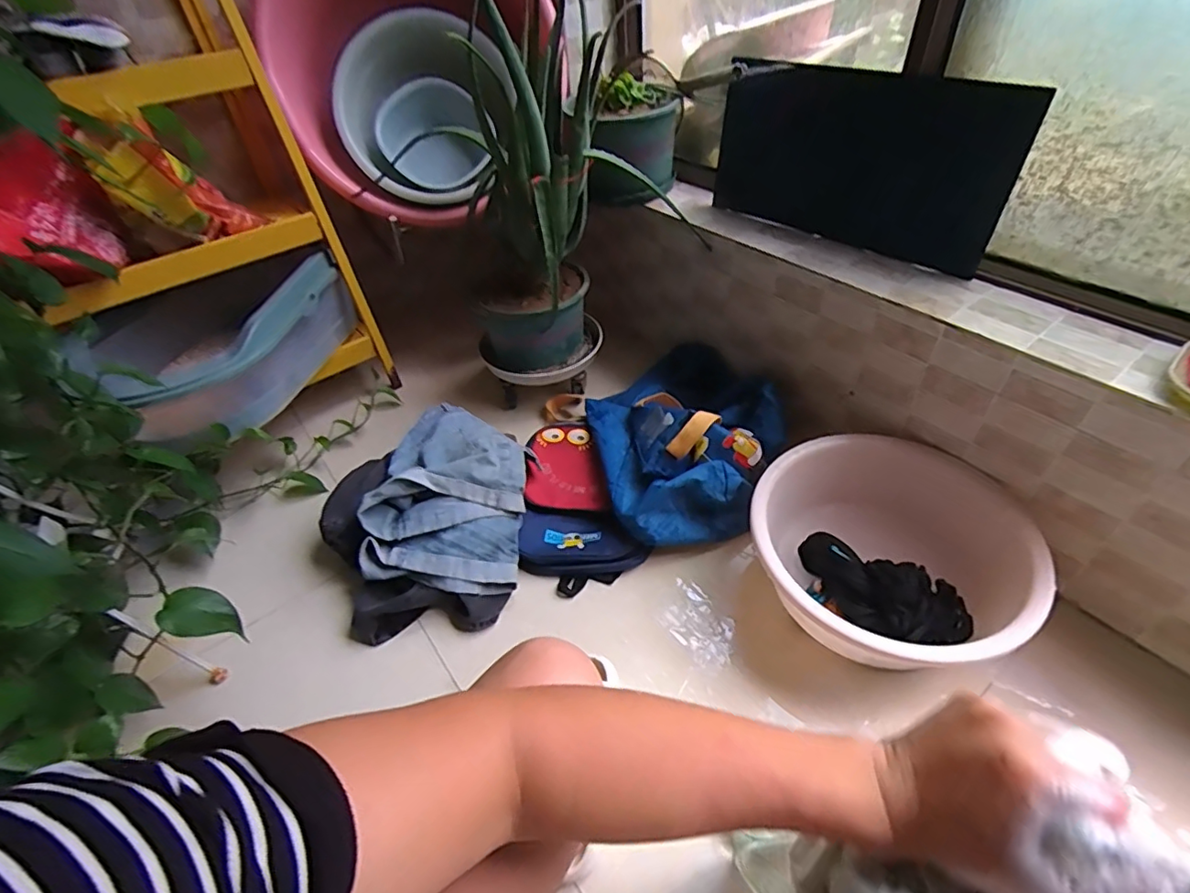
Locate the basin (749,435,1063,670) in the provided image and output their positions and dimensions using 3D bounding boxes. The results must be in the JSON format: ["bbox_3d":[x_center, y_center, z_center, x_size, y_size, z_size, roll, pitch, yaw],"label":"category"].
[{"bbox_3d":[0.430,0.161,0.846,0.374,0.139,0.361,-4,44,4],"label":"basin"}]

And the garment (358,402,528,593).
[{"bbox_3d":[-0.250,0.080,1.001,0.249,0.162,0.355,-2,45,6],"label":"garment"}]

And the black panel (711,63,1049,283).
[{"bbox_3d":[0.421,-0.477,0.940,0.022,0.248,0.499,-23,44,-36],"label":"black panel"}]

